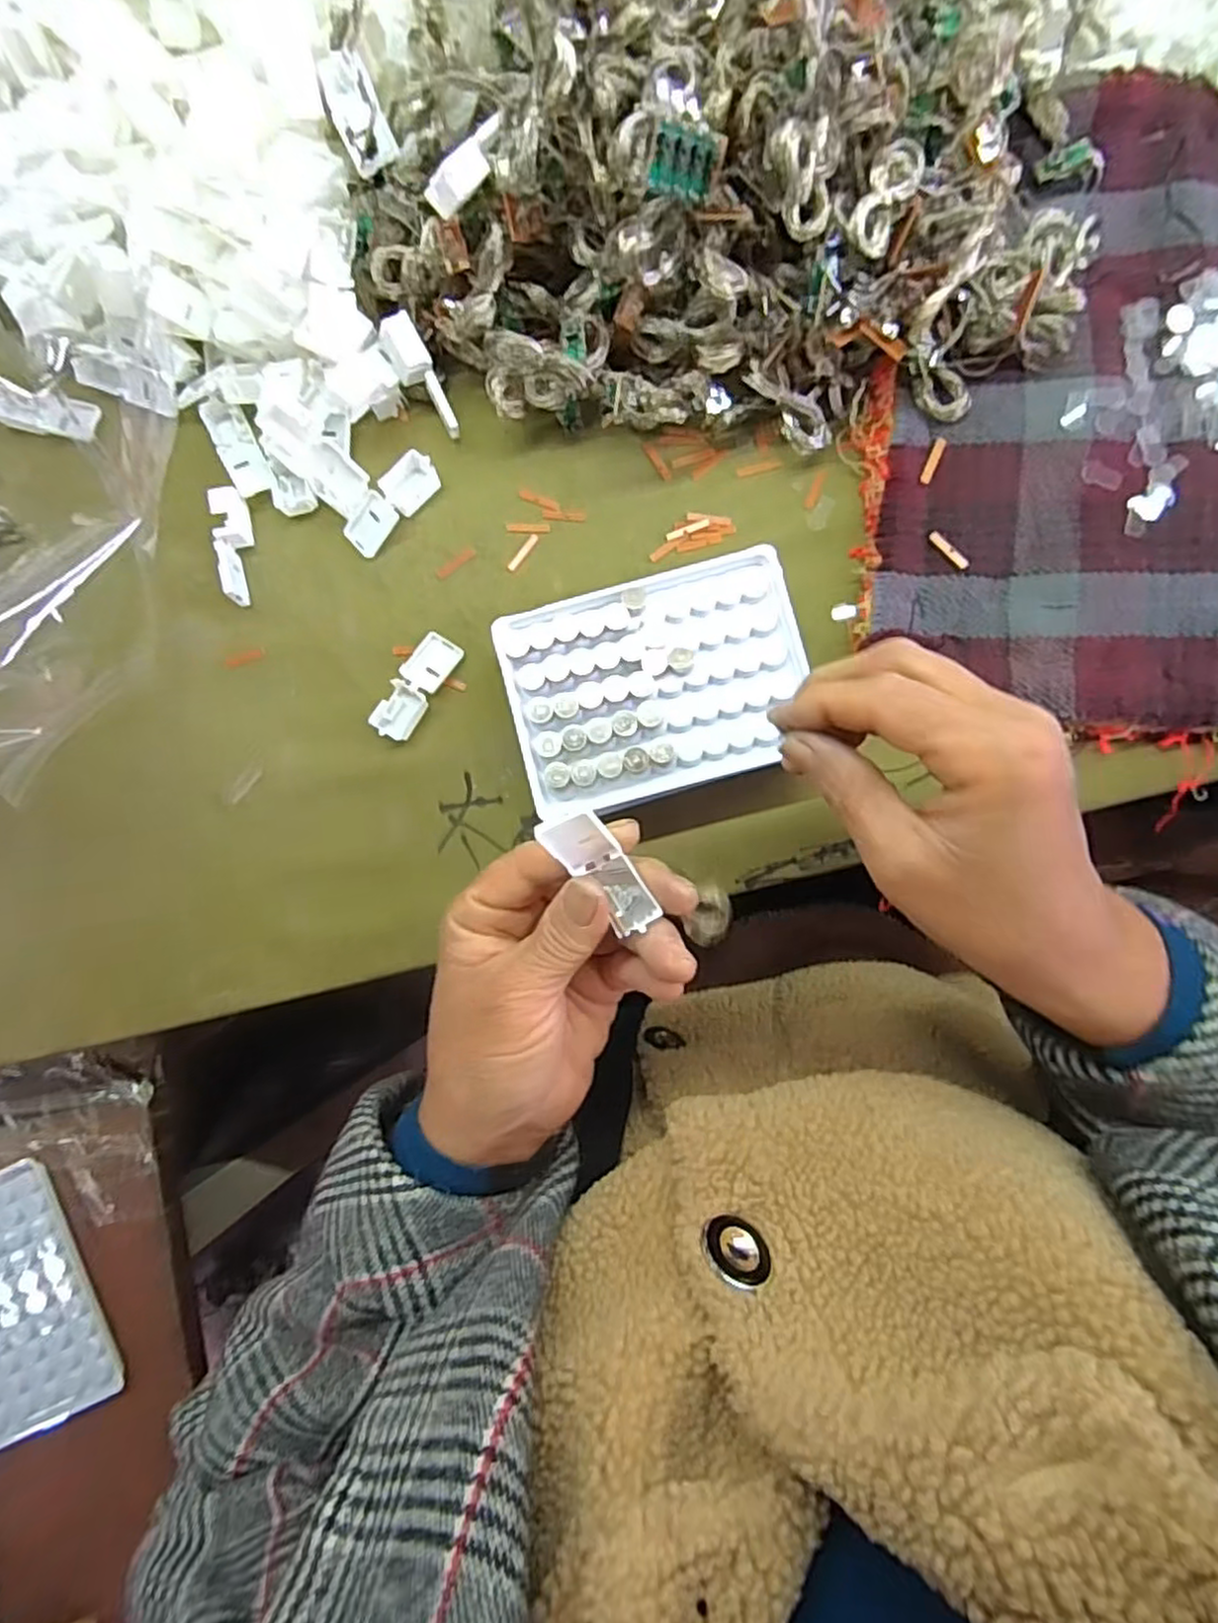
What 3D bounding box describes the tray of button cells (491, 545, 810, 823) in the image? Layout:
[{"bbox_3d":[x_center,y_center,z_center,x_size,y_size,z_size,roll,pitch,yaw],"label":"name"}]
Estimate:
[{"bbox_3d":[0.021,-0.057,0.316,0.128,0.013,0.093,-14,85,2],"label":"tray of button cells"}]

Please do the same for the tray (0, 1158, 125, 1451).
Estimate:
[{"bbox_3d":[-0.319,0.262,0.382,0.090,0.015,0.129,-26,85,1],"label":"tray"}]

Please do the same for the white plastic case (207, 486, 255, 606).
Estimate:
[{"bbox_3d":[-0.185,-0.132,0.356,0.012,0.017,0.055,-11,85,3],"label":"white plastic case"}]

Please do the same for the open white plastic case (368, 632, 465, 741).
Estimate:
[{"bbox_3d":[-0.094,-0.061,0.348,0.020,0.012,0.054,32,88,5],"label":"open white plastic case"}]

